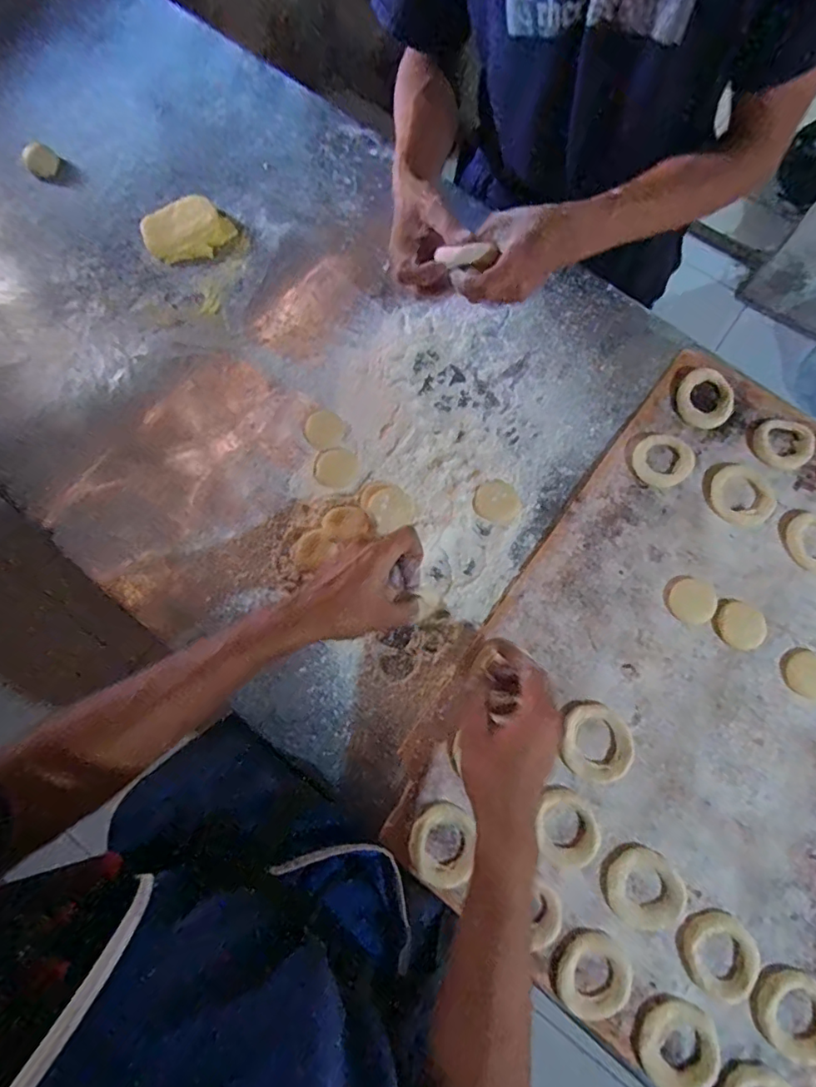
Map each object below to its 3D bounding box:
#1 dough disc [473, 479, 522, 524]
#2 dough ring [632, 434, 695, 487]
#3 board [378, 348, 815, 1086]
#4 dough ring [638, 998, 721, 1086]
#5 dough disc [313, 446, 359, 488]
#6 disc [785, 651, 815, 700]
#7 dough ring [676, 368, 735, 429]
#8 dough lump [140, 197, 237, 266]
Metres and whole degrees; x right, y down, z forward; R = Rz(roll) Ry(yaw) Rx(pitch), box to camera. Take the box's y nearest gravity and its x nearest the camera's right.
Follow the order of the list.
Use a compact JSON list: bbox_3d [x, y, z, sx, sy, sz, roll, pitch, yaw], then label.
[{"bbox_3d":[0.095,-0.045,0.552,0.049,0.011,0.047,0,75,1],"label":"dough disc"},{"bbox_3d":[0.267,-0.088,0.543,0.057,0.010,0.055,0,75,1],"label":"dough ring"},{"bbox_3d":[0.298,0.136,0.491,0.411,0.018,0.596,36,79,10],"label":"board"},{"bbox_3d":[0.219,0.405,0.417,0.063,0.013,0.057,-28,76,-6],"label":"dough ring"},{"bbox_3d":[-0.077,-0.082,0.554,0.045,0.004,0.046,0,75,1],"label":"dough disc"},{"bbox_3d":[0.384,0.125,0.492,0.046,0.004,0.042,0,75,1],"label":"disc"},{"bbox_3d":[0.320,-0.155,0.558,0.059,0.007,0.064,39,79,10],"label":"dough ring"},{"bbox_3d":[-0.262,-0.371,0.614,0.098,0.021,0.071,-28,76,-6],"label":"dough lump"}]

